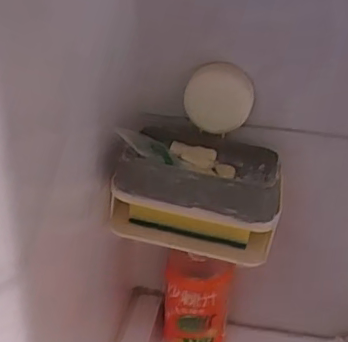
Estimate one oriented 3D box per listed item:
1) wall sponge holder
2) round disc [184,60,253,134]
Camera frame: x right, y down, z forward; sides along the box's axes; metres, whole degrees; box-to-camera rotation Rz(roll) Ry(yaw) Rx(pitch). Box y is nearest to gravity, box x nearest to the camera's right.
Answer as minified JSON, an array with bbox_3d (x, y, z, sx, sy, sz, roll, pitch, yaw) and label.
[{"bbox_3d":[0.020,0.017,0.469,0.136,0.083,0.082,9,32,13],"label":"wall sponge holder"},{"bbox_3d":[0.037,-0.060,0.476,0.055,0.058,0.010,5,31,6],"label":"round disc"}]

